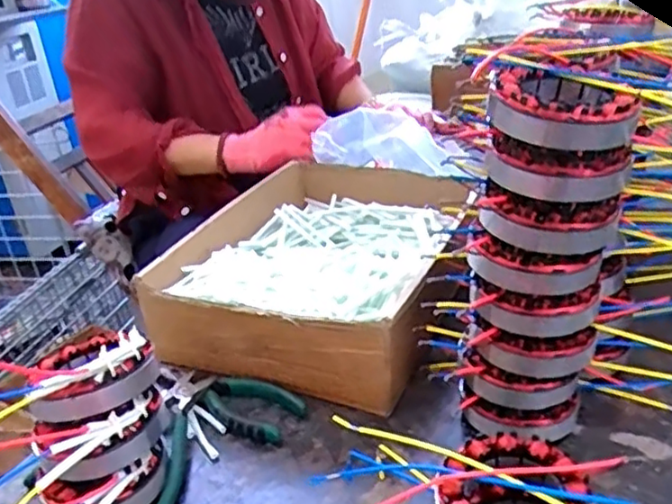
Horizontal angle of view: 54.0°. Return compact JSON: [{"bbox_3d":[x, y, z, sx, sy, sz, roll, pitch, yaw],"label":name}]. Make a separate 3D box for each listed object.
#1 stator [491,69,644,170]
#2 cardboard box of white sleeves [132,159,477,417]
[{"bbox_3d":[0.138,-0.081,0.401,0.070,0.049,0.089,-26,32,-34],"label":"stator"},{"bbox_3d":[-0.007,0.007,0.693,0.244,0.097,0.354,3,28,19],"label":"cardboard box of white sleeves"}]

